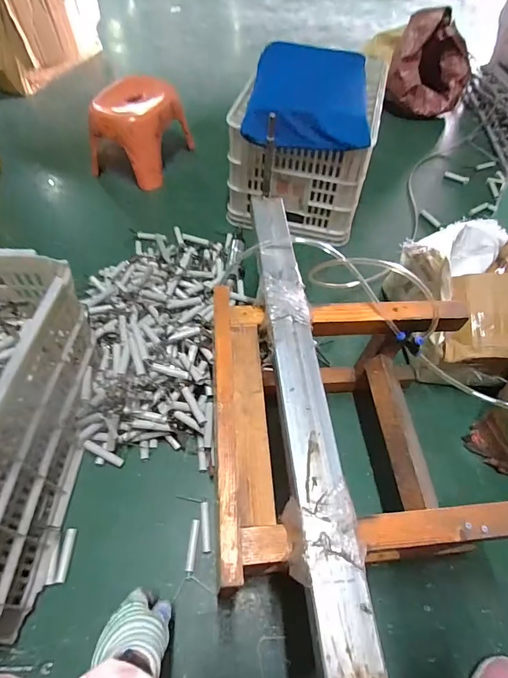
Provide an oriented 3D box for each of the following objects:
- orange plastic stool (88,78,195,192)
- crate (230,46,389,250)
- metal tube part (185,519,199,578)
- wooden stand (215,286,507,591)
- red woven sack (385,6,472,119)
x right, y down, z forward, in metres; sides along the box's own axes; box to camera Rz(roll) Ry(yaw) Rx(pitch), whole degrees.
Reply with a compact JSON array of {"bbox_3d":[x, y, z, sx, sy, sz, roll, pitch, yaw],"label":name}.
[{"bbox_3d":[-0.347,-0.646,1.250,0.222,0.199,0.303,23,58,12],"label":"orange plastic stool"},{"bbox_3d":[0.135,-0.528,1.085,0.340,0.292,0.444,12,57,5],"label":"crate"},{"bbox_3d":[-0.101,0.342,0.660,0.013,0.008,0.083,5,56,1],"label":"metal tube part"},{"bbox_3d":[0.139,0.147,0.632,0.397,0.292,0.359,-6,57,-7],"label":"wooden stand"},{"bbox_3d":[0.662,-1.006,1.488,0.266,0.279,0.293,25,59,13],"label":"red woven sack"}]

